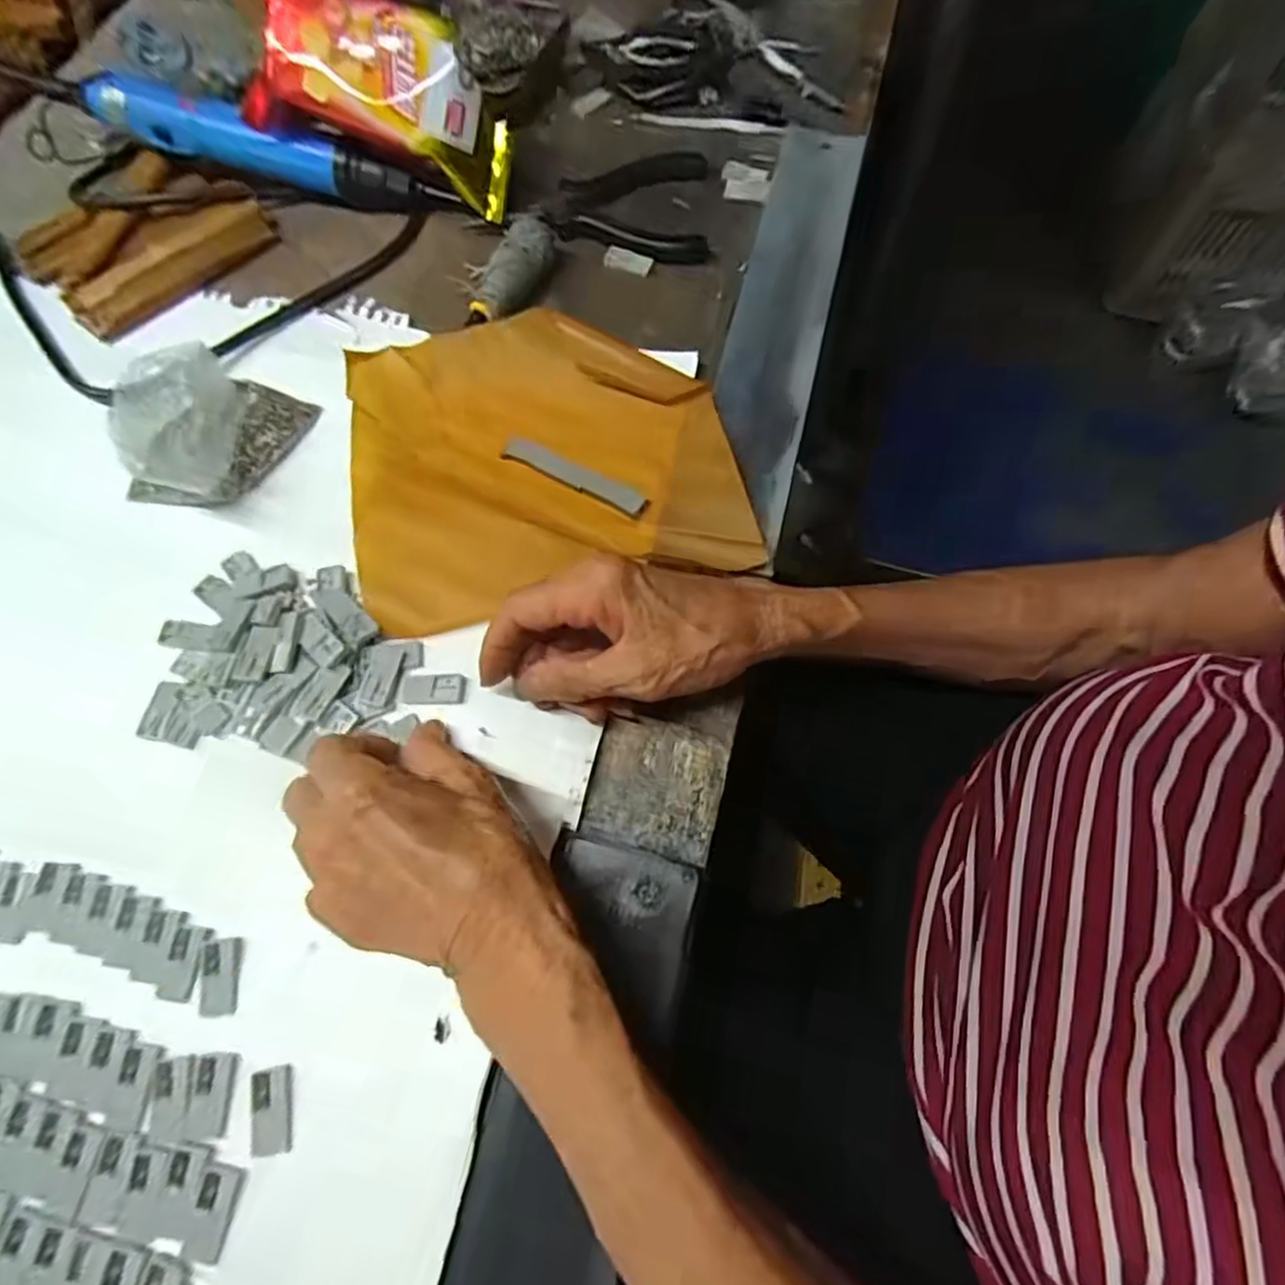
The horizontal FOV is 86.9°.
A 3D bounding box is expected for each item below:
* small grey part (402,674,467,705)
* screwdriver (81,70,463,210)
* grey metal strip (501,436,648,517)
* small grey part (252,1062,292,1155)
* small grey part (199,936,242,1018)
[{"bbox_3d":[-0.096,0.020,0.310,0.029,0.004,0.014,3,68,3],"label":"small grey part"},{"bbox_3d":[-0.238,-0.309,0.426,0.234,0.041,0.031,17,69,8],"label":"screwdriver"},{"bbox_3d":[-0.036,-0.088,0.356,0.084,0.005,0.013,26,80,13],"label":"grey metal strip"},{"bbox_3d":[-0.139,0.175,0.253,0.014,0.004,0.028,-14,68,-4],"label":"small grey part"},{"bbox_3d":[-0.170,0.134,0.271,0.014,0.004,0.028,-8,68,-2],"label":"small grey part"}]

